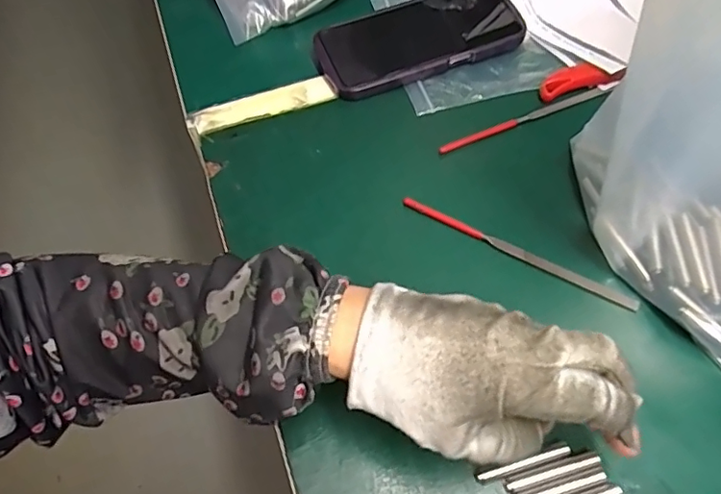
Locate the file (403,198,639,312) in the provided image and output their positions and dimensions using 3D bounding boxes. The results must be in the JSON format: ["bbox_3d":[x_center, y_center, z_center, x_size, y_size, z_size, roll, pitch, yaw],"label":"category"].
[{"bbox_3d":[0.094,0.001,0.344,0.147,0.007,0.006,27,63,21],"label":"file"}]

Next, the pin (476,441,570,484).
[{"bbox_3d":[0.082,0.108,0.268,0.049,0.004,0.006,-16,57,-7],"label":"pin"}]

